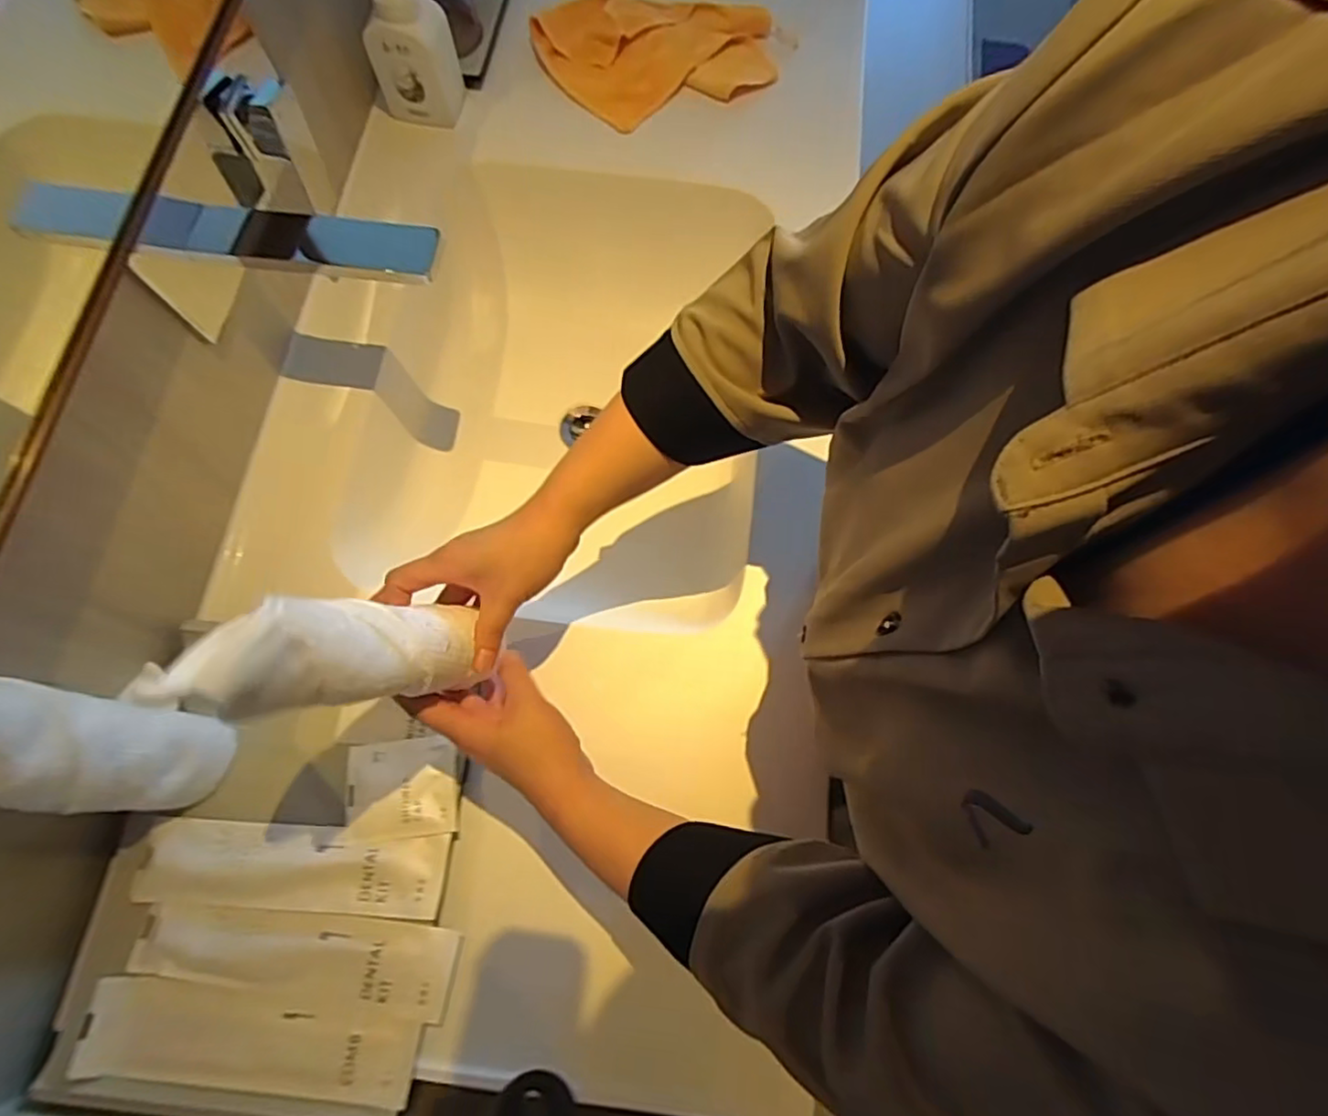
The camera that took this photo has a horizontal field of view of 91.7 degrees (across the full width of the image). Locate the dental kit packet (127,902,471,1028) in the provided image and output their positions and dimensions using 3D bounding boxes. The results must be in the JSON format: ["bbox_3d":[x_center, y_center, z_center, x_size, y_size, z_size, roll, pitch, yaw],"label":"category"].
[{"bbox_3d":[-0.264,0.284,0.461,0.221,0.007,0.058,8,73,1],"label":"dental kit packet"}]

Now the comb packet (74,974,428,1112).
[{"bbox_3d":[-0.285,0.333,0.446,0.225,0.008,0.060,6,72,0],"label":"comb packet"}]

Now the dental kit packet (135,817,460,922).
[{"bbox_3d":[-0.276,0.230,0.480,0.220,0.010,0.057,4,72,0],"label":"dental kit packet"}]

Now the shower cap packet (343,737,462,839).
[{"bbox_3d":[-0.203,0.177,0.499,0.084,0.009,0.071,-5,73,-3],"label":"shower cap packet"}]

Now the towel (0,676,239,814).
[{"bbox_3d":[-0.366,0.118,0.400,0.064,0.214,0.077,5,72,0],"label":"towel"}]

